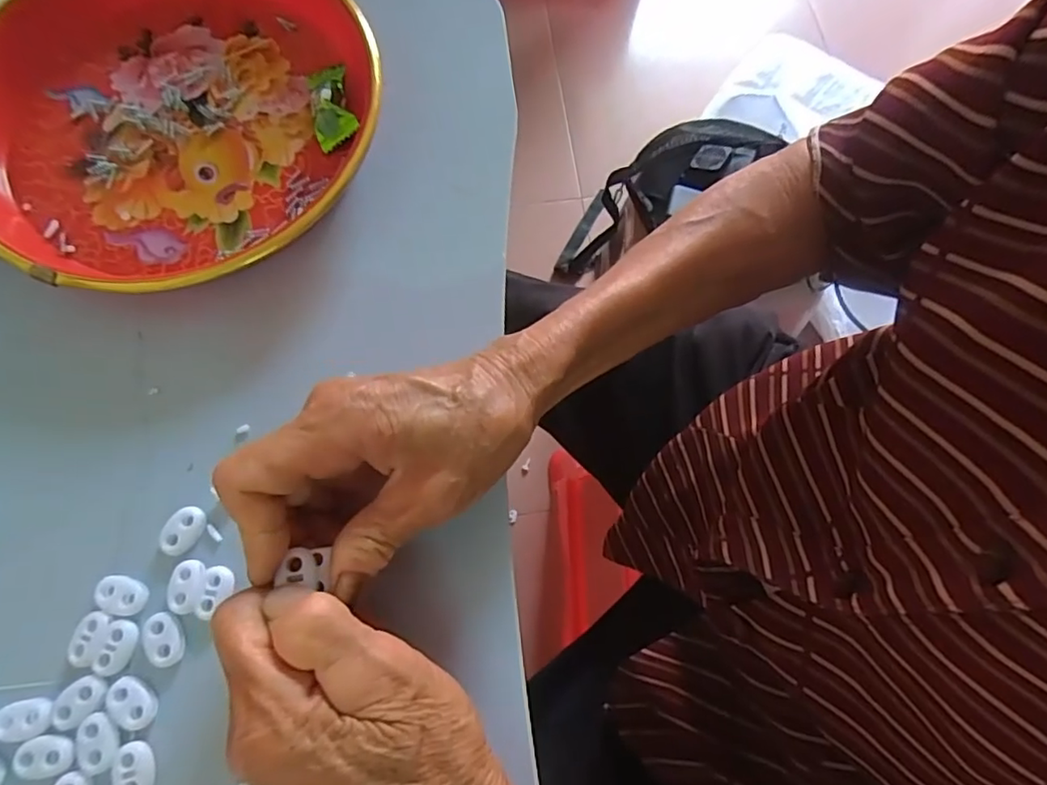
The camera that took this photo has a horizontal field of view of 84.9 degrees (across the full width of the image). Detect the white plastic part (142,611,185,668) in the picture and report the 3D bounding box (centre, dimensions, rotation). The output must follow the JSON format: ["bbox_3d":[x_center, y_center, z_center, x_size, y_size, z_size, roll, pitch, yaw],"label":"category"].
[{"bbox_3d":[-0.153,0.104,0.243,0.014,0.004,0.023,-25,74,-9],"label":"white plastic part"}]

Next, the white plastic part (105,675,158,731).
[{"bbox_3d":[-0.161,0.127,0.235,0.022,0.004,0.015,41,76,11],"label":"white plastic part"}]

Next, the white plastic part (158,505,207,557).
[{"bbox_3d":[-0.153,0.062,0.257,0.015,0.004,0.022,37,75,10],"label":"white plastic part"}]

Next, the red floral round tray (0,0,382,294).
[{"bbox_3d":[-0.184,-0.149,0.301,0.212,0.036,0.200,0,72,-1],"label":"red floral round tray"}]

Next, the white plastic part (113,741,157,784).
[{"bbox_3d":[-0.155,0.151,0.227,0.014,0.004,0.021,-14,73,-5],"label":"white plastic part"}]

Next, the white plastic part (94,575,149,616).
[{"bbox_3d":[-0.174,0.088,0.248,0.021,0.005,0.014,15,73,4],"label":"white plastic part"}]

